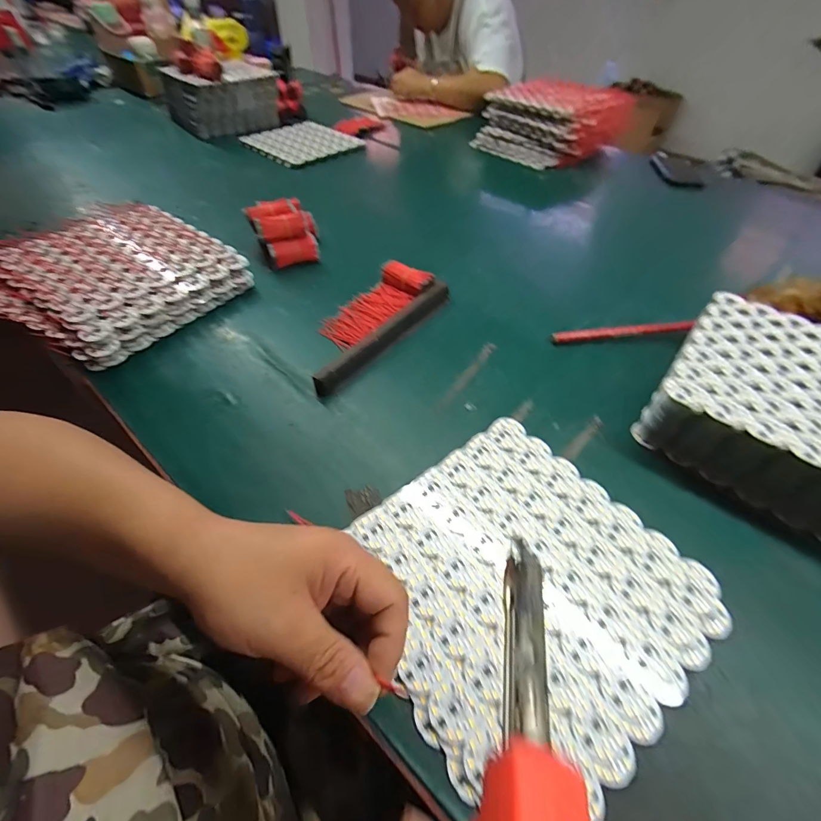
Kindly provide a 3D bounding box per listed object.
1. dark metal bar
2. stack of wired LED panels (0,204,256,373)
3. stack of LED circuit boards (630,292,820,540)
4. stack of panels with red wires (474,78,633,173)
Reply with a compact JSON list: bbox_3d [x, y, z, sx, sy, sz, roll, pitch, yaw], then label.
[{"bbox_3d":[-0.025,-0.093,0.470,0.020,0.022,0.233,30,56,23],"label":"dark metal bar"},{"bbox_3d":[-0.402,-0.187,0.528,0.298,0.050,0.251,28,55,21],"label":"stack of wired LED panels"},{"bbox_3d":[0.363,-0.003,0.372,0.212,0.069,0.207,33,57,25],"label":"stack of LED circuit boards"},{"bbox_3d":[0.321,-0.671,0.932,0.288,0.117,0.211,34,57,25],"label":"stack of panels with red wires"}]

